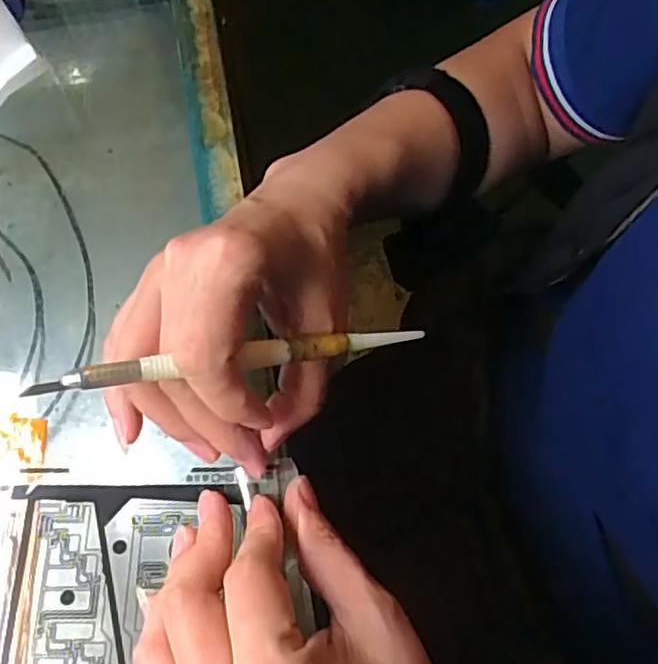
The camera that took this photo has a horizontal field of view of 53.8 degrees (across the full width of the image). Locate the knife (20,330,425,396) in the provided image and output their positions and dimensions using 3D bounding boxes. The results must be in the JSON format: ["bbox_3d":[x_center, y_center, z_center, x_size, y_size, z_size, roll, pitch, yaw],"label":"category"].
[{"bbox_3d":[-0.029,0.009,0.238,0.150,0.006,0.008,-7,66,-23],"label":"knife"}]

